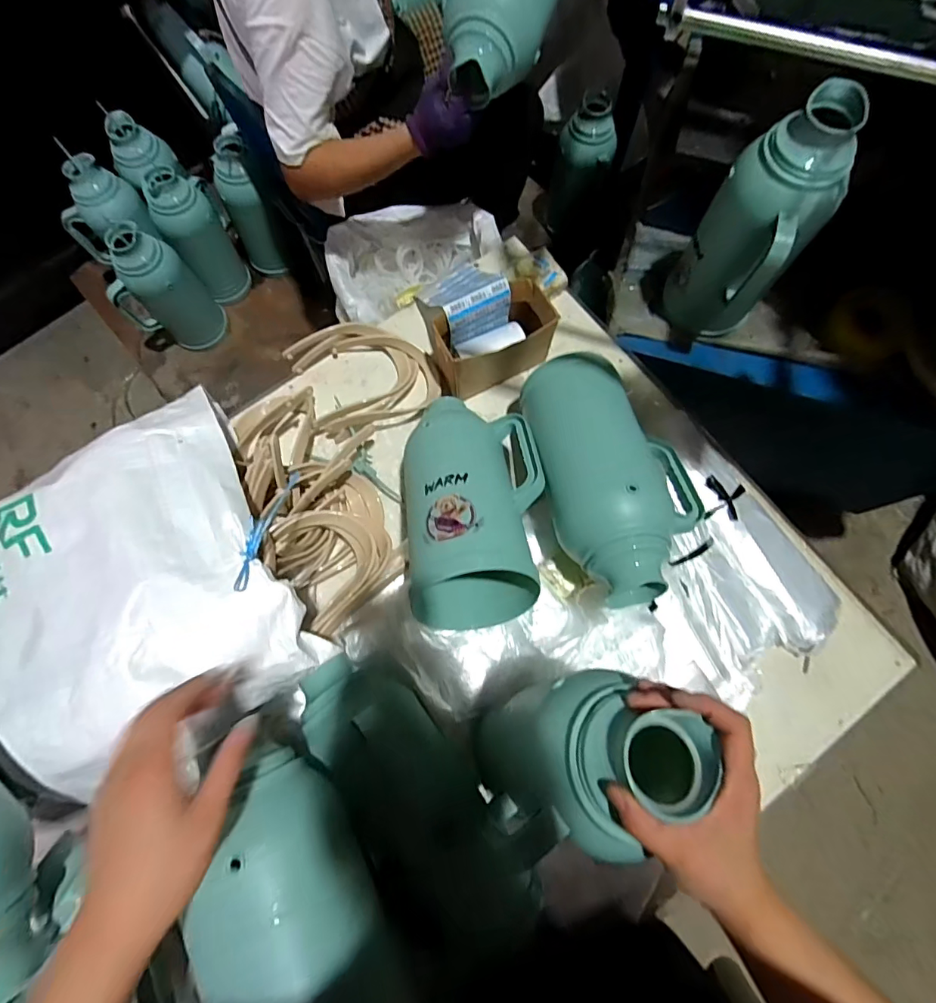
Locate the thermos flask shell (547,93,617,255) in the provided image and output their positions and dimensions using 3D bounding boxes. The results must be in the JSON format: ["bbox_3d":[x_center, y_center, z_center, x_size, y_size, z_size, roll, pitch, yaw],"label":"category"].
[{"bbox_3d":[0.316,-0.898,1.310,0.142,0.325,0.151,-1,47,0],"label":"thermos flask shell"}]

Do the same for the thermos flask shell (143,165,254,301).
[{"bbox_3d":[-0.738,-0.730,1.322,0.160,0.348,0.186,-32,77,-8],"label":"thermos flask shell"}]

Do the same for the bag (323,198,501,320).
[{"bbox_3d":[-0.120,-0.523,1.064,0.372,0.128,0.241,-17,75,-4],"label":"bag"}]

